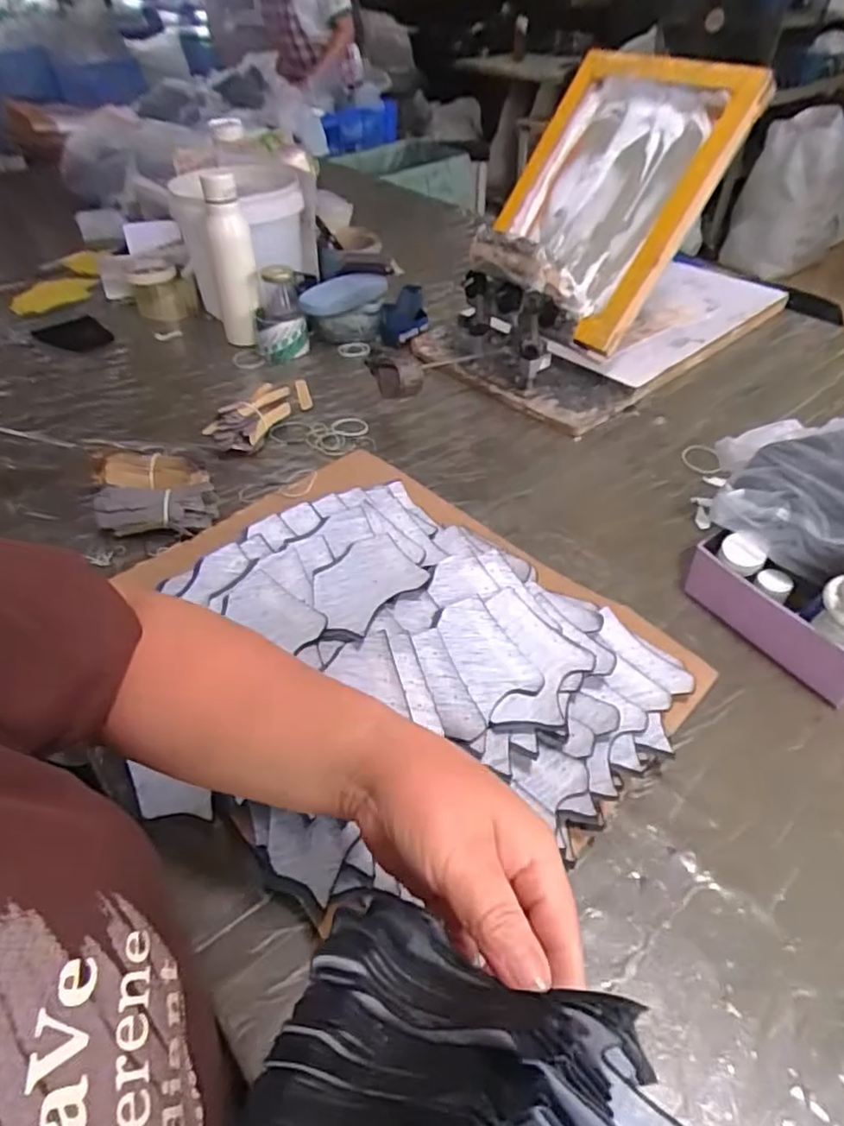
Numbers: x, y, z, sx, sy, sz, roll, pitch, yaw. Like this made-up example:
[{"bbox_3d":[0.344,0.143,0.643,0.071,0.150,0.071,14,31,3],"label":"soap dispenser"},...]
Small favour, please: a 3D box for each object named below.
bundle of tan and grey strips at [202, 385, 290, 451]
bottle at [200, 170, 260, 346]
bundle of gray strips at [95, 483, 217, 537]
[{"bbox_3d":[-0.220,-0.191,0.813,0.053,0.041,0.122,20,48,19],"label":"bundle of tan and grey strips"},{"bbox_3d":[-0.286,-0.451,0.951,0.067,0.233,0.063,-10,46,-9],"label":"bottle"},{"bbox_3d":[-0.288,-0.059,0.683,0.120,0.038,0.046,-6,45,-5],"label":"bundle of gray strips"}]

